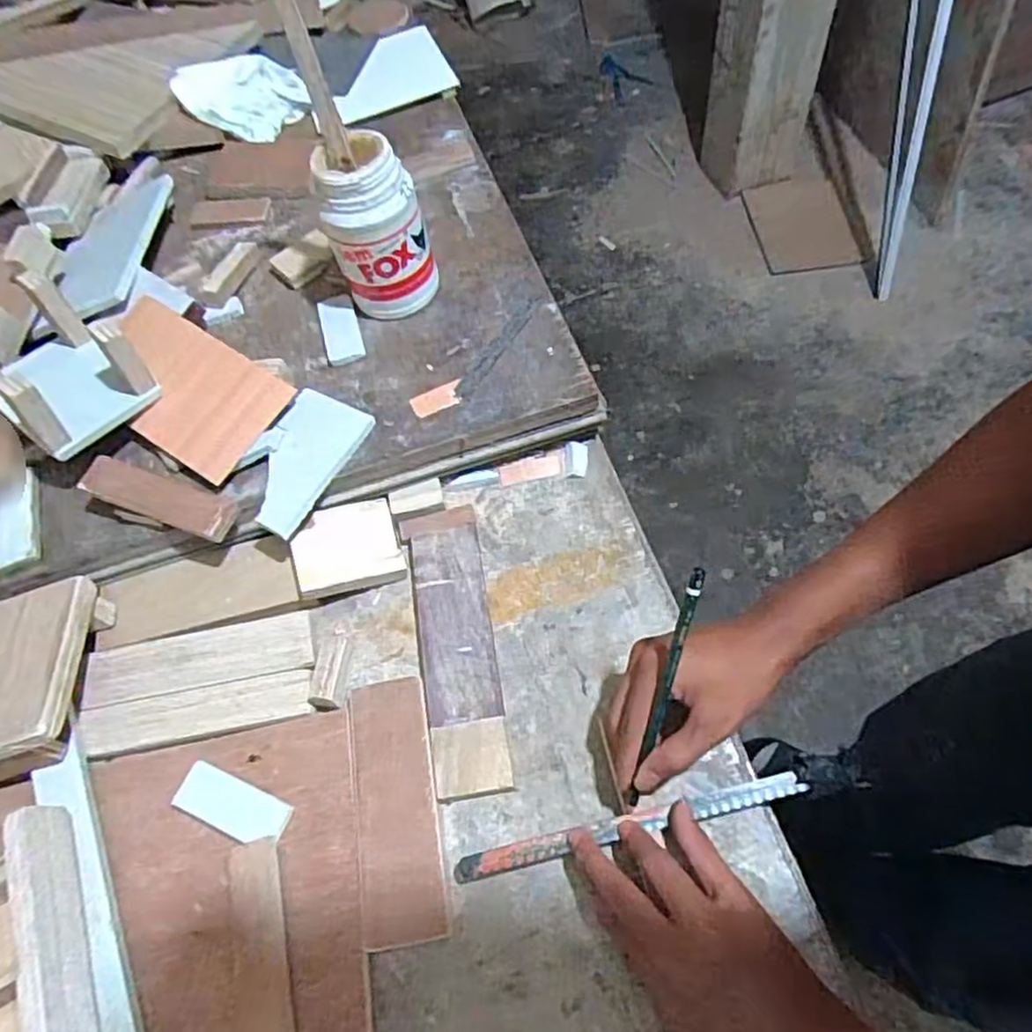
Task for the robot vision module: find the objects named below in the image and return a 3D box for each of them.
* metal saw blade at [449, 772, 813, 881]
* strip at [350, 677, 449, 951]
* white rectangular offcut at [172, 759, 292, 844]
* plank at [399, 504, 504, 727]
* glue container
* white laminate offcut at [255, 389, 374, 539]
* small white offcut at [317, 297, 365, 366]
[{"bbox_3d":[0.069,0.191,0.416,0.216,0.010,0.014,-14,62,0],"label":"metal saw blade"},{"bbox_3d":[-0.079,0.185,0.439,0.052,0.007,0.156,-12,60,1],"label":"strip"},{"bbox_3d":[-0.188,0.191,0.448,0.078,0.004,0.031,18,65,17],"label":"white rectangular offcut"},{"bbox_3d":[-0.049,0.069,0.506,0.055,0.009,0.168,-11,60,1],"label":"plank"},{"bbox_3d":[-0.114,-0.234,0.557,0.078,0.129,0.065,-19,61,-3],"label":"glue container"},{"bbox_3d":[-0.166,-0.044,0.525,0.066,0.009,0.119,20,66,18],"label":"white laminate offcut"},{"bbox_3d":[-0.155,-0.165,0.596,0.032,0.010,0.077,-18,60,-3],"label":"small white offcut"}]

